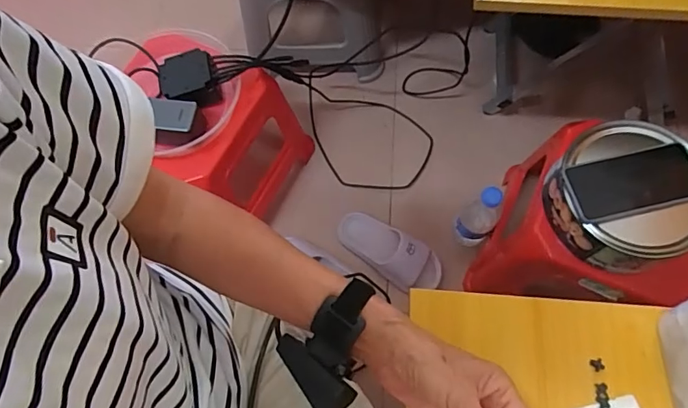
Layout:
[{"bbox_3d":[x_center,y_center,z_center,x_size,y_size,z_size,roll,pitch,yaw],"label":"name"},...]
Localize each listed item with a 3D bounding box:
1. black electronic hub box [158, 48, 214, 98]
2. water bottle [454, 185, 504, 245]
[{"bbox_3d":[-0.240,-0.195,0.701,0.079,0.015,0.071,-15,69,-3],"label":"black electronic hub box"},{"bbox_3d":[0.237,0.019,0.802,0.057,0.177,0.062,-1,69,3],"label":"water bottle"}]

